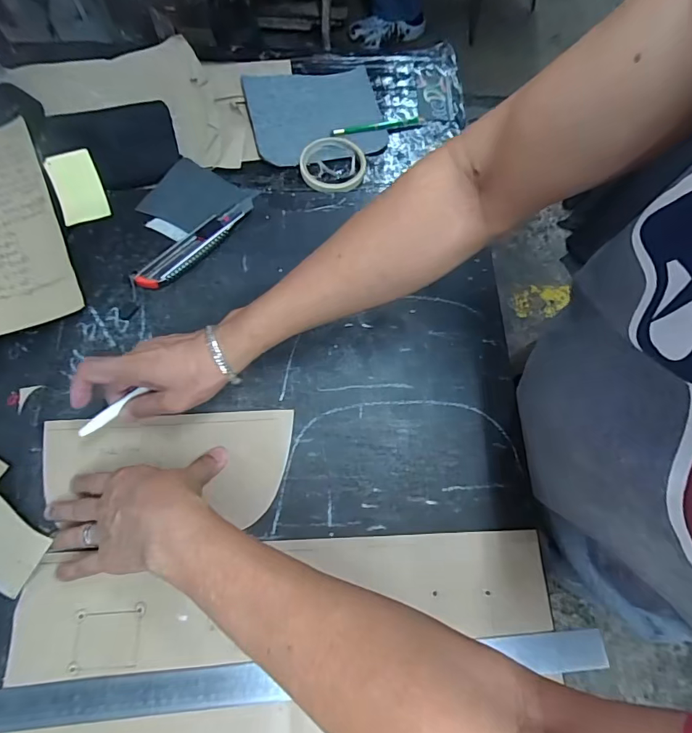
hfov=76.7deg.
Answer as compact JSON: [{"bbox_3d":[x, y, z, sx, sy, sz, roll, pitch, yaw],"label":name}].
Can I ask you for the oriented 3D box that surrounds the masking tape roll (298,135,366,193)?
[{"bbox_3d":[-0.016,-0.274,0.587,0.090,0.012,0.090,1,68,-2],"label":"masking tape roll"}]

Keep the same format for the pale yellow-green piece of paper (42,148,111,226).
[{"bbox_3d":[-0.332,-0.223,0.541,0.055,0.005,0.094,-22,87,-3],"label":"pale yellow-green piece of paper"}]

